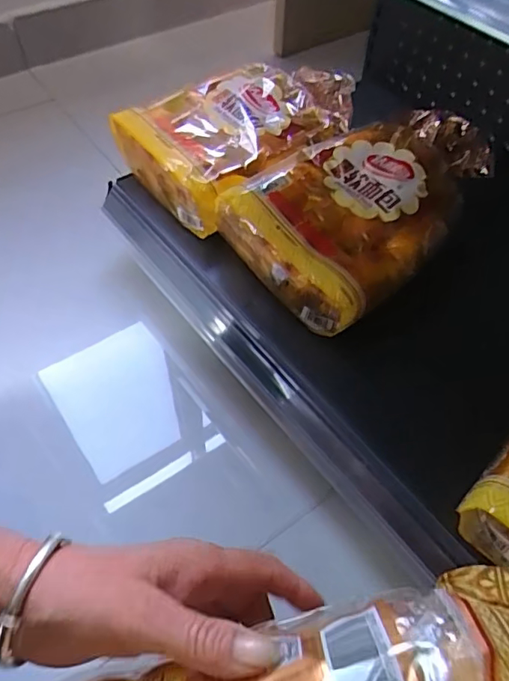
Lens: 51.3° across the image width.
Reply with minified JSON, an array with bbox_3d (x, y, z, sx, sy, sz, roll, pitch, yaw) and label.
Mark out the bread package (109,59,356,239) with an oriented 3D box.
[{"bbox_3d":[-0.006,-0.246,0.630,0.260,0.072,0.190,-31,62,-22],"label":"bread package"}]

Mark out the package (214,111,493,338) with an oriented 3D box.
[{"bbox_3d":[0.120,-0.149,0.551,0.285,0.083,0.173,-37,64,-25],"label":"package"}]

